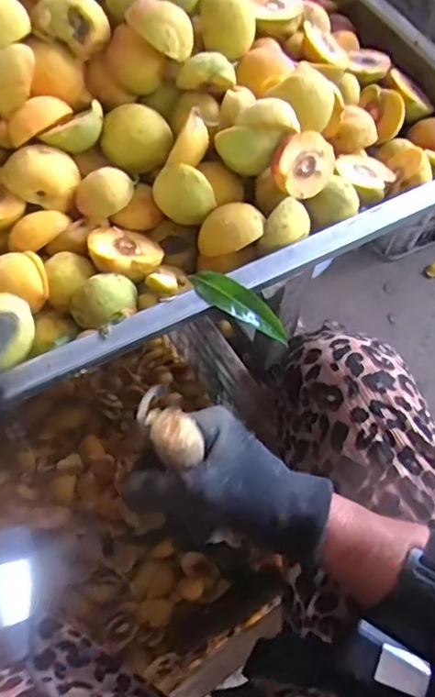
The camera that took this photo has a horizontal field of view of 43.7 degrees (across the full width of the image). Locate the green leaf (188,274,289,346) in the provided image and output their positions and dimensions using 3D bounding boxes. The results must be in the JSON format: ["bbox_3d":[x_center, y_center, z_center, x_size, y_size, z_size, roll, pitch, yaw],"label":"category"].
[{"bbox_3d":[0.018,-0.033,0.444,0.092,0.025,0.025,33,65,-3],"label":"green leaf"}]

